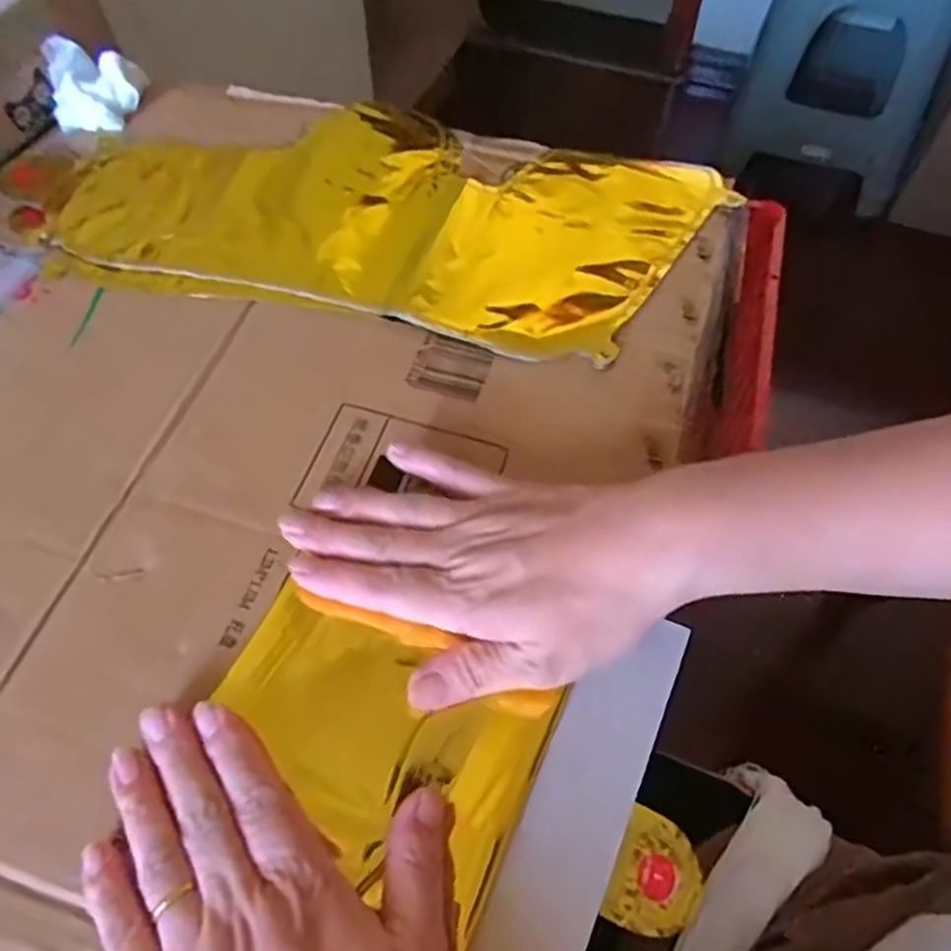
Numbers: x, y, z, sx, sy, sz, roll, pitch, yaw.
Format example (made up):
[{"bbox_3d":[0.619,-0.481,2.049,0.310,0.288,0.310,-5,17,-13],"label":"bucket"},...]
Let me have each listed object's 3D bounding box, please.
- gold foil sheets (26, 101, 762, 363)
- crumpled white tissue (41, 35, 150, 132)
[{"bbox_3d":[-0.057,-0.172,0.467,0.386,0.014,0.197,10,58,7],"label":"gold foil sheets"},{"bbox_3d":[-0.256,-0.266,0.512,0.052,0.041,0.046,0,58,1],"label":"crumpled white tissue"}]

